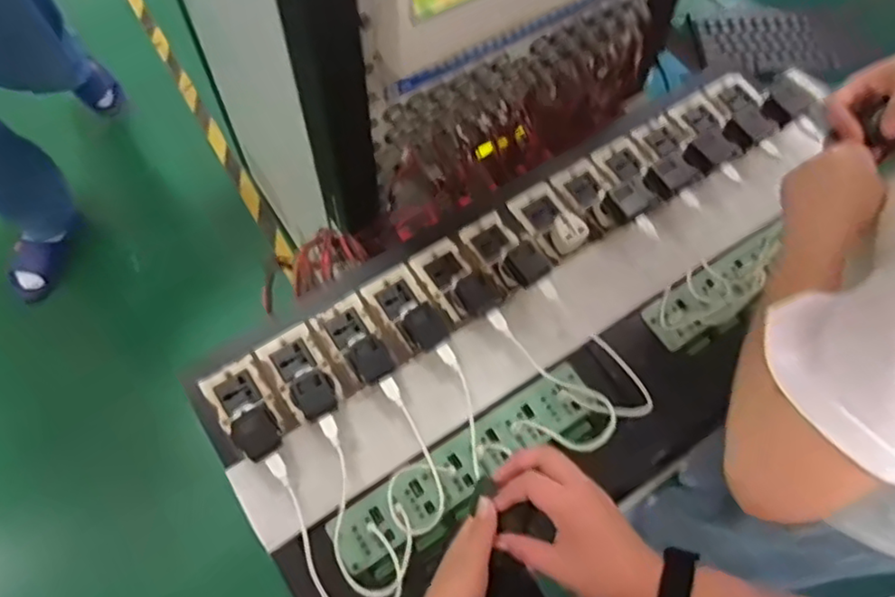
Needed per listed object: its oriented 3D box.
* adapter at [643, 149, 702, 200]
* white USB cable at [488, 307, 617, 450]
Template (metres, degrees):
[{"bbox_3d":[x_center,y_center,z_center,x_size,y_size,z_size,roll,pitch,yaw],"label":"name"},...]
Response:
[{"bbox_3d":[0.281,-0.153,0.789,0.058,0.025,0.052,-27,68,-15],"label":"adapter"},{"bbox_3d":[0.096,0.095,0.685,0.079,0.067,0.179,-39,71,-19],"label":"white USB cable"}]

